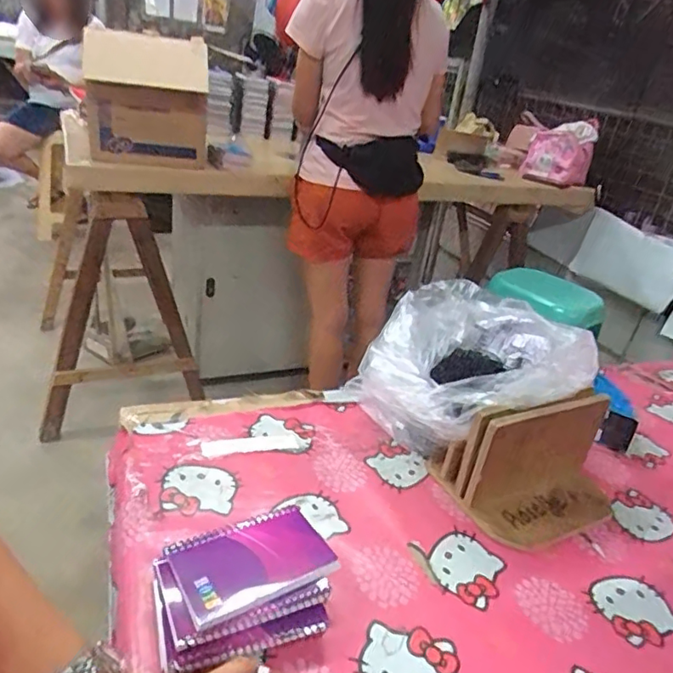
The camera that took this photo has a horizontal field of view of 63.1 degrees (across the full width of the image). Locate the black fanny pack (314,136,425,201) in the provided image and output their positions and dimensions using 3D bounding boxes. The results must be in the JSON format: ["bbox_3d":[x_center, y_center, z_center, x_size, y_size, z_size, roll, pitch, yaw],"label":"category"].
[{"bbox_3d":[0.097,-0.445,1.441,0.283,0.141,0.096,-3,29,-19],"label":"black fanny pack"}]

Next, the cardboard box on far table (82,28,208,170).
[{"bbox_3d":[-0.469,-0.578,1.361,0.279,0.289,0.158,1,28,-13],"label":"cardboard box on far table"}]

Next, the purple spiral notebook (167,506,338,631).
[{"bbox_3d":[-0.075,0.196,0.486,0.132,0.009,0.087,-11,35,-30],"label":"purple spiral notebook"}]

